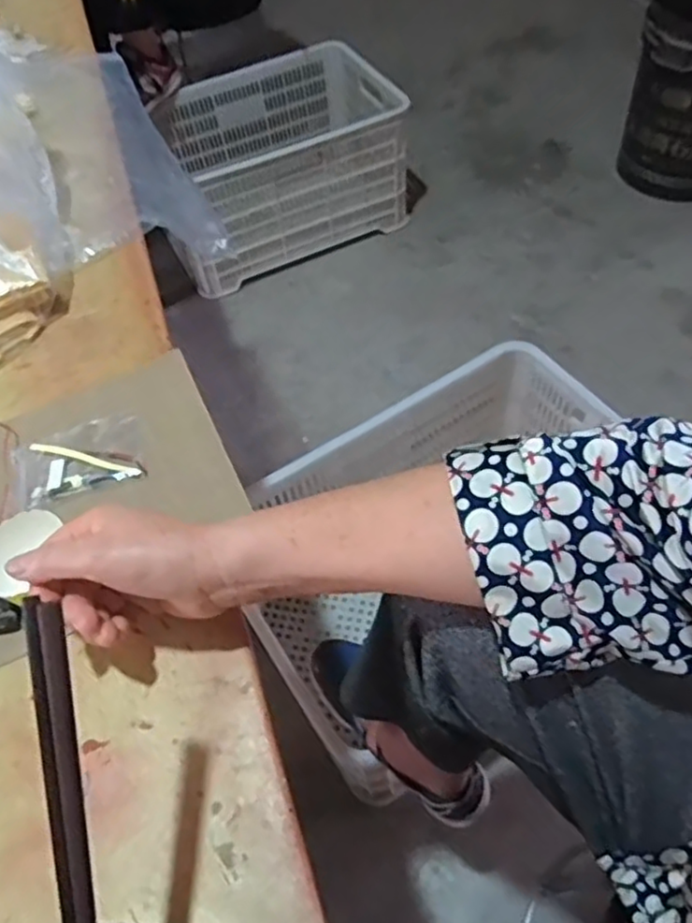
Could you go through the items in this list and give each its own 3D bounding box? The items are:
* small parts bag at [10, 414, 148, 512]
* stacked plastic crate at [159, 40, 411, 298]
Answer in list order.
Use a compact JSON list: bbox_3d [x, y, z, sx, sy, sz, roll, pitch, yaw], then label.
[{"bbox_3d":[-0.205,-0.001,0.513,0.098,0.006,0.067,-16,55,-7],"label":"small parts bag"},{"bbox_3d":[-0.172,-0.749,1.696,0.570,0.368,0.347,-18,56,-8],"label":"stacked plastic crate"}]

